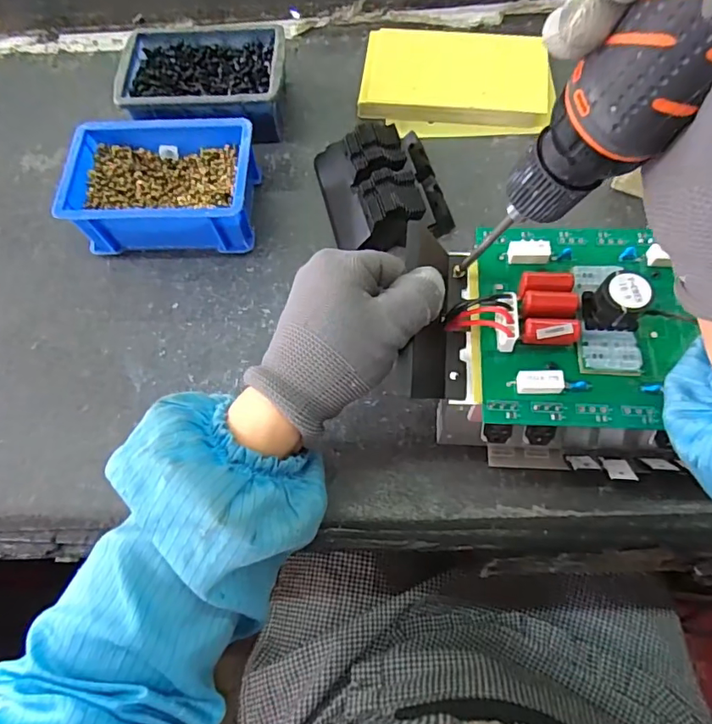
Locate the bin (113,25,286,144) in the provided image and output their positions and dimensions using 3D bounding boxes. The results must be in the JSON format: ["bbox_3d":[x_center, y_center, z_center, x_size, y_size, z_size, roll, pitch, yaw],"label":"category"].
[{"bbox_3d":[-0.136,-0.254,0.477,0.146,0.054,0.111,3,67,5],"label":"bin"}]

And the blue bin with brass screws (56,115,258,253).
[{"bbox_3d":[-0.156,-0.146,0.428,0.143,0.056,0.103,0,67,3],"label":"blue bin with brass screws"}]

